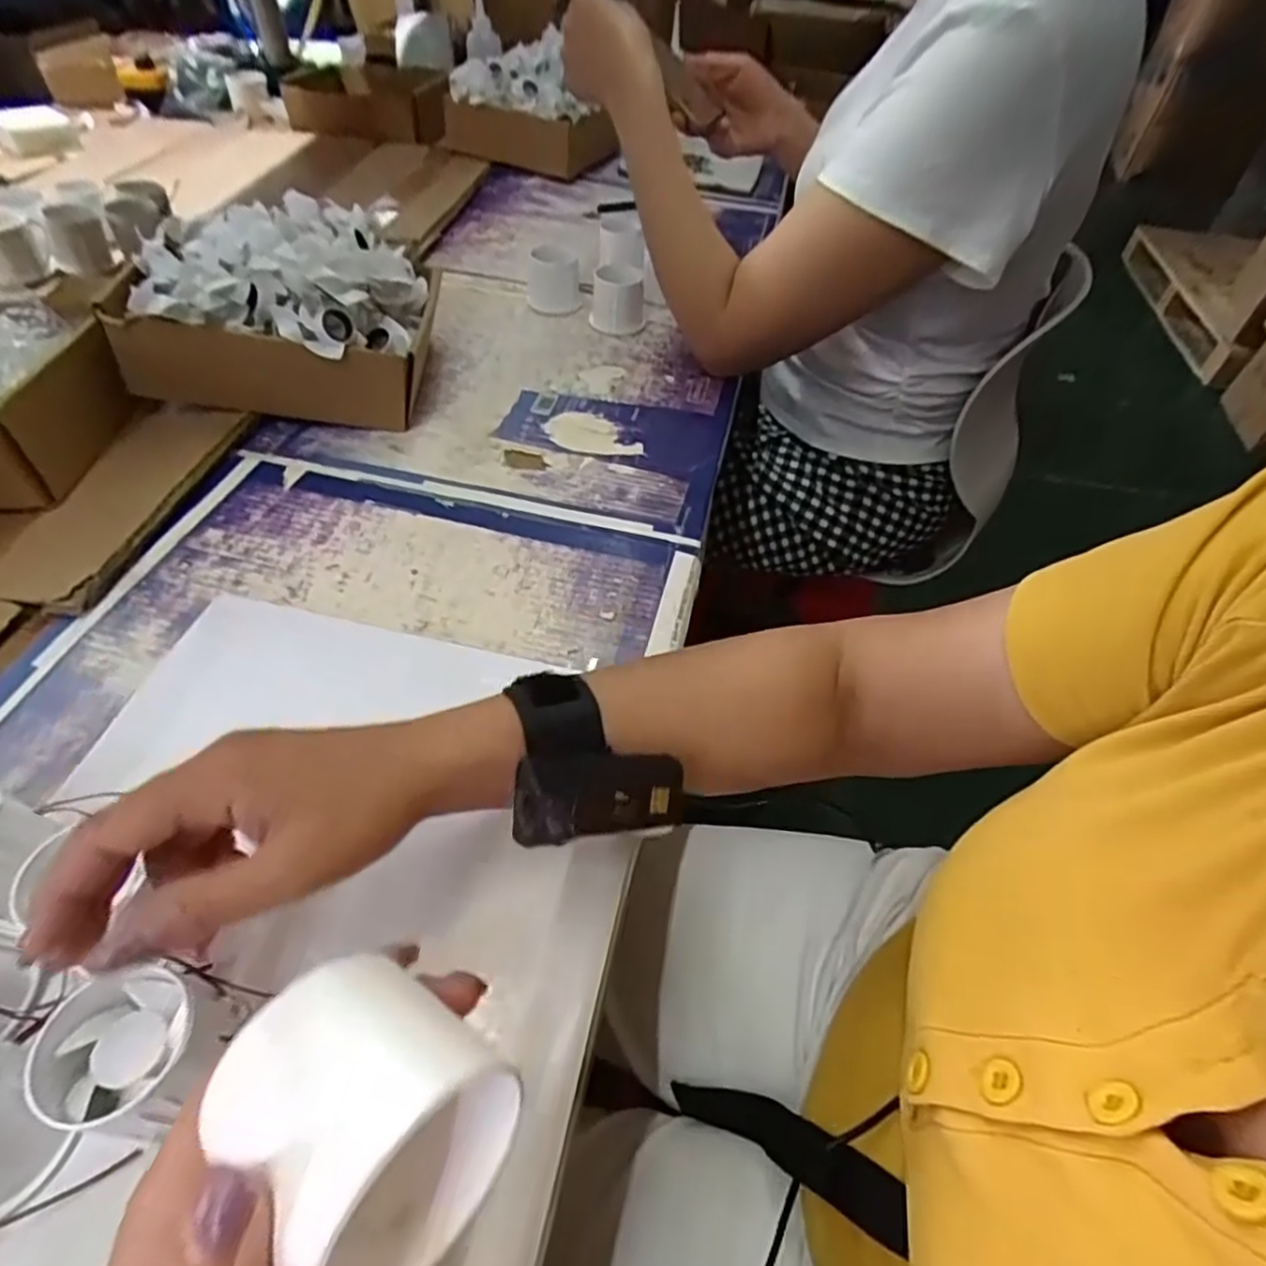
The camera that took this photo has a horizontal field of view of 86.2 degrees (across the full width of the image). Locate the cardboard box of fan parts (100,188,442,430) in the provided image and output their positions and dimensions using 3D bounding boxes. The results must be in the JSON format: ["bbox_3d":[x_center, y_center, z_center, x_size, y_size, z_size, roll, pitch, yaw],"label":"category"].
[{"bbox_3d":[-0.278,-0.268,0.557,0.208,0.125,0.188,-1,50,-6],"label":"cardboard box of fan parts"}]

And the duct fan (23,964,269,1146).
[{"bbox_3d":[-0.184,0.160,0.260,0.059,0.046,0.052,8,50,2],"label":"duct fan"}]

